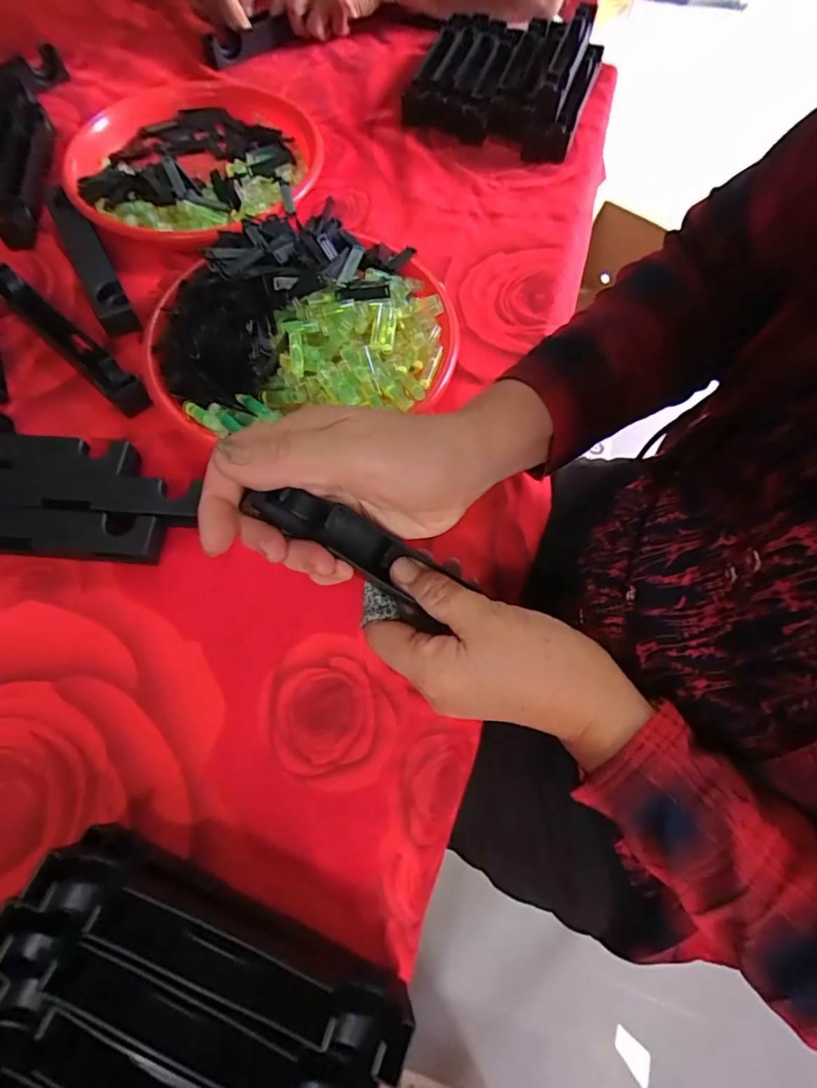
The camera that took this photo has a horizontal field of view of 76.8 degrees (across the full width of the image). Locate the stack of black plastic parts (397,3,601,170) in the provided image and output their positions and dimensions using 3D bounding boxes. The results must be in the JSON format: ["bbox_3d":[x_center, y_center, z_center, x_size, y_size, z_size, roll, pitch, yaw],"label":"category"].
[{"bbox_3d":[0.119,-0.571,0.617,0.202,0.045,0.251,14,66,5],"label":"stack of black plastic parts"}]

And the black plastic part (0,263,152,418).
[{"bbox_3d":[-0.290,-0.174,0.438,0.189,0.036,0.027,40,71,16],"label":"black plastic part"}]

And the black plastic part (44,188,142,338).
[{"bbox_3d":[-0.296,-0.263,0.479,0.031,0.030,0.176,-28,69,-13],"label":"black plastic part"}]

